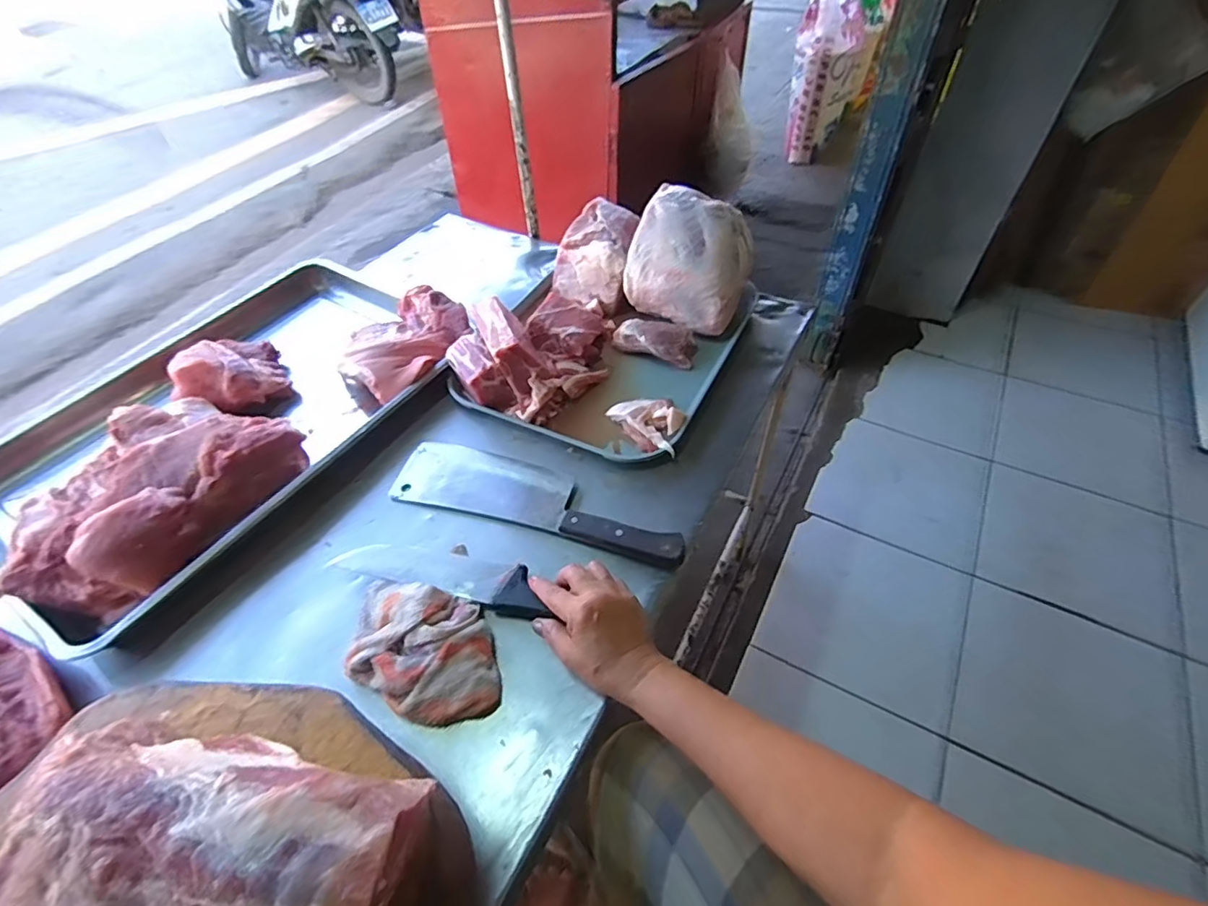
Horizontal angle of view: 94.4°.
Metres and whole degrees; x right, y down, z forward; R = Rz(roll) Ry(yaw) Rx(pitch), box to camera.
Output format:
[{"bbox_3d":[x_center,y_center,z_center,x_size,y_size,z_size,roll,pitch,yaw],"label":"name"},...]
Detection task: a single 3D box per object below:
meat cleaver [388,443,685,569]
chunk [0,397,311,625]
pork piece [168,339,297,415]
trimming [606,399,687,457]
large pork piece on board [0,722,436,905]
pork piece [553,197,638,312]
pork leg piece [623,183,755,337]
[{"bbox_3d":[-0.079,0.047,0.657,0.360,0.031,0.099,13,50,12],"label":"meat cleaver"},{"bbox_3d":[-0.513,0.046,0.630,0.215,0.078,0.282,23,53,20],"label":"chunk"},{"bbox_3d":[-0.512,-0.106,0.767,0.131,0.069,0.120,-33,56,-24],"label":"pork piece"},{"bbox_3d":[0.064,-0.041,0.708,0.075,0.026,0.104,-28,54,-21],"label":"trimming"},{"bbox_3d":[-0.236,0.251,0.327,0.224,0.089,0.152,8,50,8],"label":"large pork piece on board"},{"bbox_3d":[-0.012,-0.307,0.878,0.123,0.128,0.103,15,51,14],"label":"pork piece"},{"bbox_3d":[0.127,-0.286,0.824,0.164,0.128,0.150,21,53,18],"label":"pork leg piece"}]

